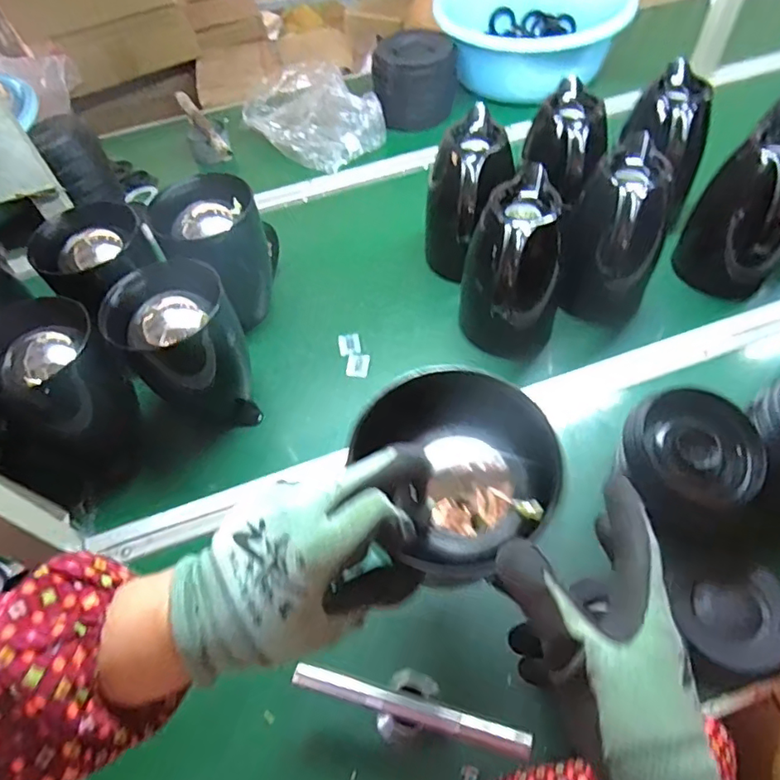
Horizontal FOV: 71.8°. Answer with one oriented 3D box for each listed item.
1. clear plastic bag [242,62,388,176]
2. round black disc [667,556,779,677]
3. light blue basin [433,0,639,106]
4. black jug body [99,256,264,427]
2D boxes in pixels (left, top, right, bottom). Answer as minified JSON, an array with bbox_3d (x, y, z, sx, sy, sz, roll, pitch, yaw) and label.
[{"bbox_3d":[-0.149,-0.529,1.034,0.199,0.076,0.272,-34,59,-18],"label":"clear plastic bag"},{"bbox_3d":[0.319,0.206,0.501,0.107,0.020,0.096,9,56,11],"label":"round black disc"},{"bbox_3d":[0.290,-0.757,1.116,0.375,0.108,0.412,-3,55,4],"label":"light blue basin"},{"bbox_3d":[-0.236,-0.045,0.645,0.126,0.182,0.113,-8,55,-1],"label":"black jug body"}]

